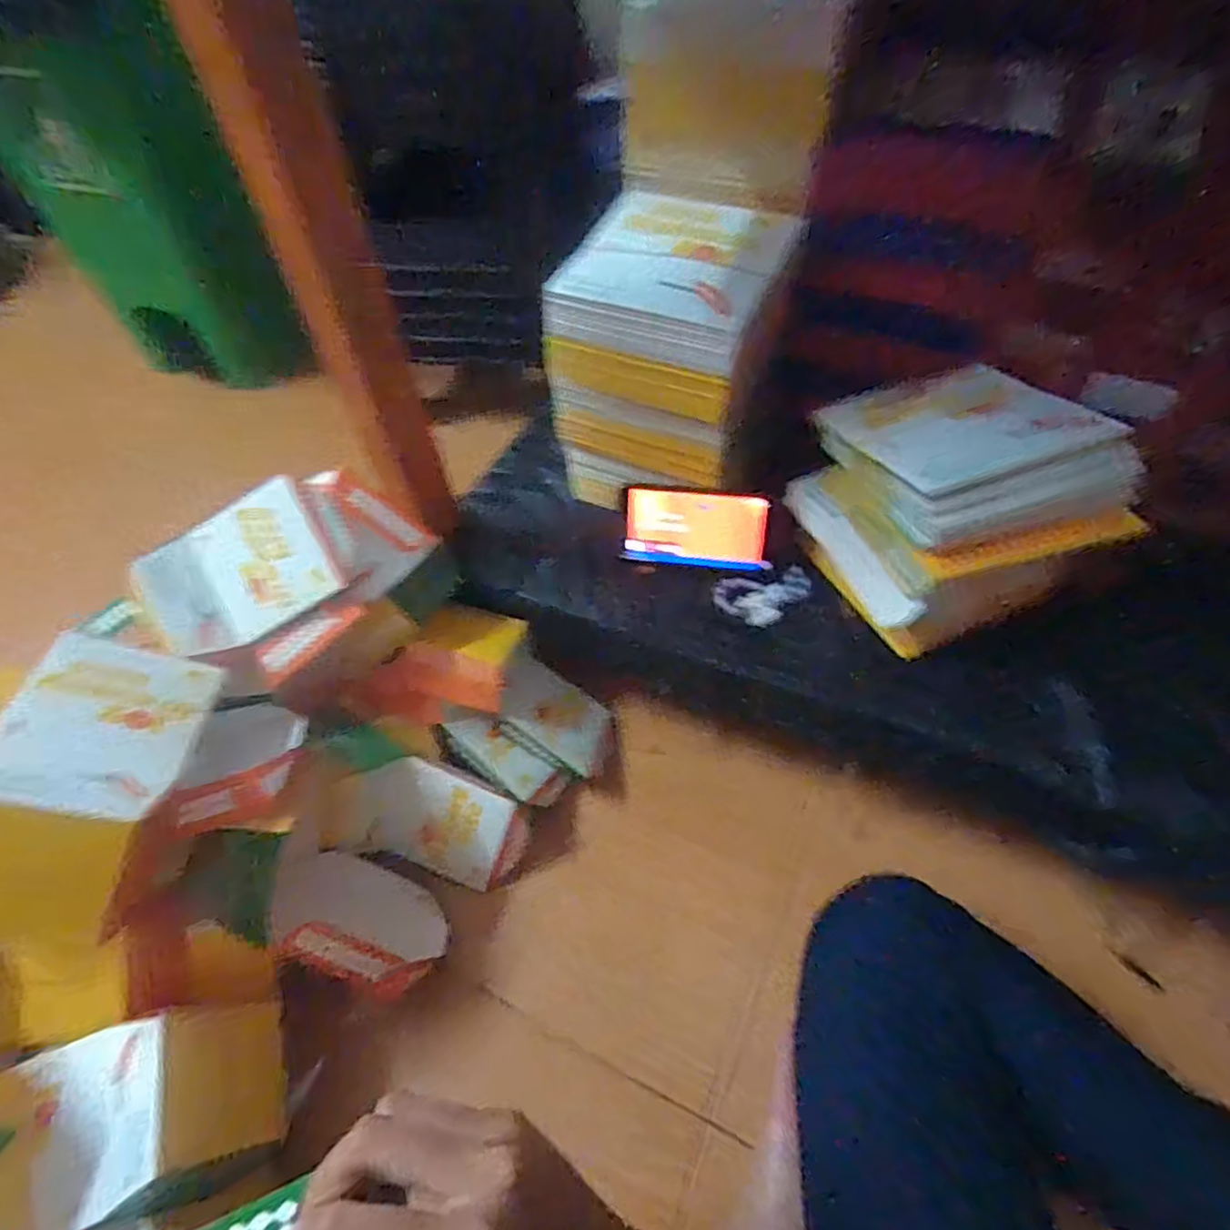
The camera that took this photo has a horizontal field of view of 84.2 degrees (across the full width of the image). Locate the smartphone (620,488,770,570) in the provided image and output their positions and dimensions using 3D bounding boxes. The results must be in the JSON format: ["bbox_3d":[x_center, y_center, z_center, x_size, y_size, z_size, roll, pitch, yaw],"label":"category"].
[{"bbox_3d":[0.080,-0.085,0.671,0.139,0.074,0.009,5,23,11],"label":"smartphone"}]

